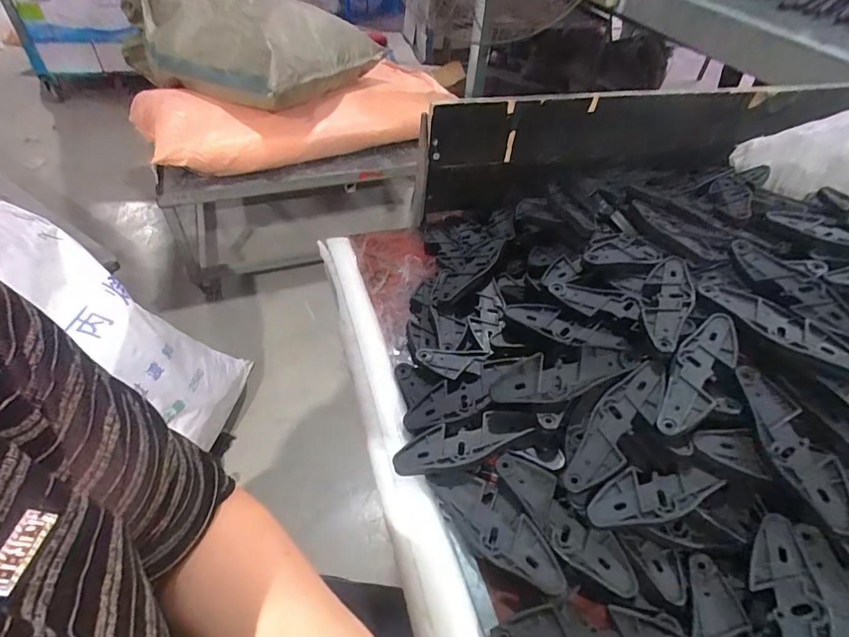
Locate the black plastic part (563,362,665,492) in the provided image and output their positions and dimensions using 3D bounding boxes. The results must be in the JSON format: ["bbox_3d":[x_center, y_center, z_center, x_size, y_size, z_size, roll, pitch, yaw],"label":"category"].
[{"bbox_3d":[0.153,0.084,0.365,0.038,0.009,0.123,35,74,24],"label":"black plastic part"}]

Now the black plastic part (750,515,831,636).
[{"bbox_3d":[0.235,0.194,0.291,0.037,0.006,0.123,-4,57,21],"label":"black plastic part"}]

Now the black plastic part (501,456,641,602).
[{"bbox_3d":[0.105,0.152,0.347,0.034,0.009,0.124,-31,57,-27],"label":"black plastic part"}]

